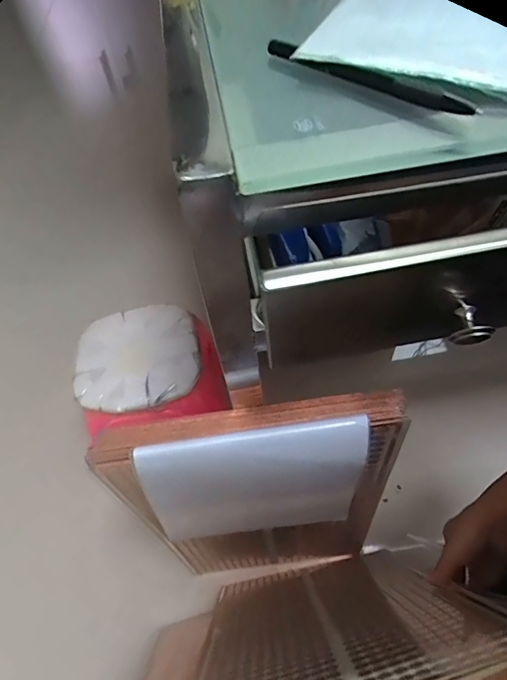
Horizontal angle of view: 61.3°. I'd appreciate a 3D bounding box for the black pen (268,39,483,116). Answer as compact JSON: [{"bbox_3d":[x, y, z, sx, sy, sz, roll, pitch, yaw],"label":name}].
[{"bbox_3d":[0.055,-0.137,0.222,0.006,0.012,0.128,-40,62,-20],"label":"black pen"}]

